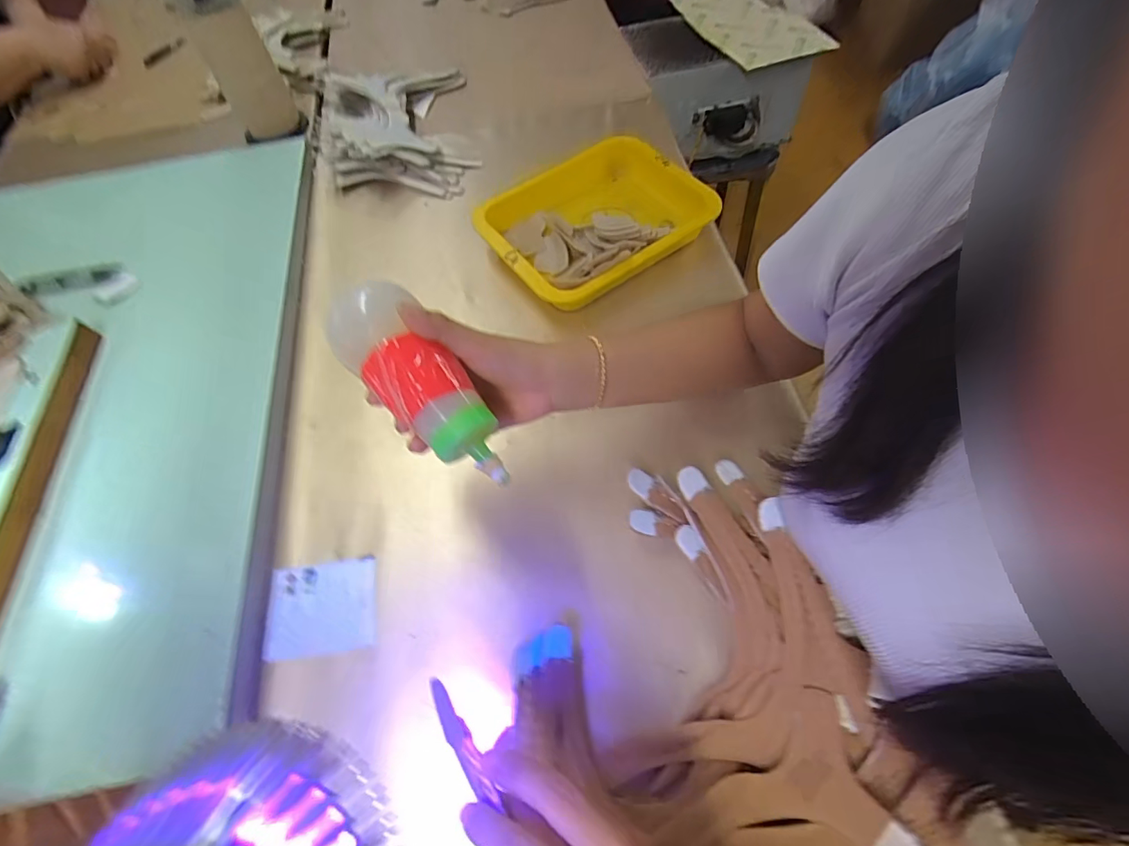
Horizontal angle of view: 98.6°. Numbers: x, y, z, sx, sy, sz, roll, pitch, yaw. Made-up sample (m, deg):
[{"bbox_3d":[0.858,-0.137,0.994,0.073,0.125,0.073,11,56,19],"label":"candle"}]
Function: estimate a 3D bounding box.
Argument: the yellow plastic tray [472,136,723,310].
[{"bbox_3d":[0.037,-0.243,0.589,0.251,0.048,0.191,-33,64,-14],"label":"yellow plastic tray"}]

